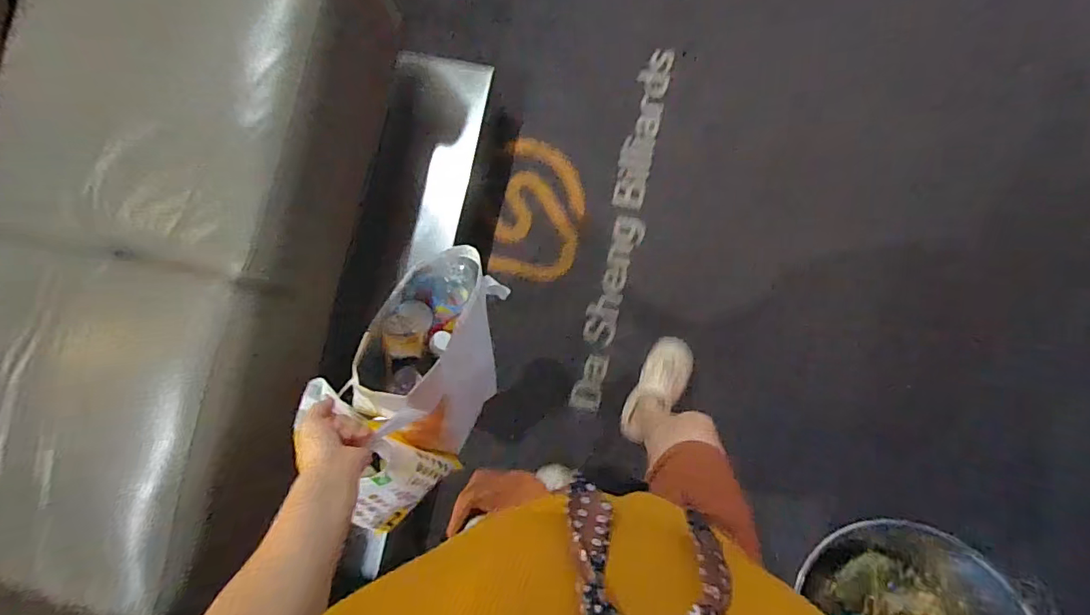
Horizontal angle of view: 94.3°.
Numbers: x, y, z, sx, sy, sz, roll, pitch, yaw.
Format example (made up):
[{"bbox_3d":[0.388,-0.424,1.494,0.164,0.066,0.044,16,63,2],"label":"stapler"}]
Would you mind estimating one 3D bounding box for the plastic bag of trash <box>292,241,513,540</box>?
[{"bbox_3d":[-0.211,0.129,0.830,0.210,0.313,0.477,23,89,1],"label":"plastic bag of trash"}]

